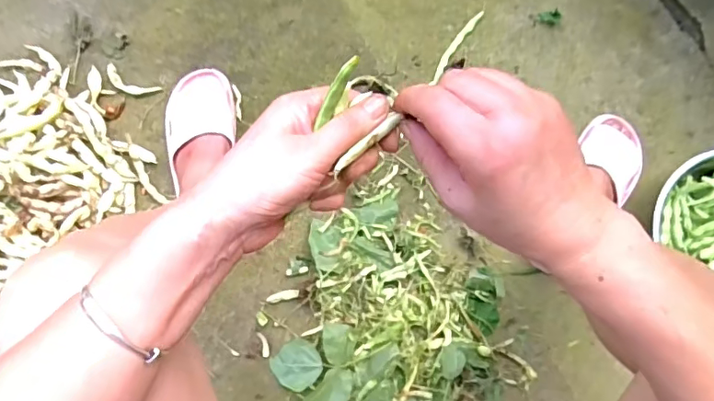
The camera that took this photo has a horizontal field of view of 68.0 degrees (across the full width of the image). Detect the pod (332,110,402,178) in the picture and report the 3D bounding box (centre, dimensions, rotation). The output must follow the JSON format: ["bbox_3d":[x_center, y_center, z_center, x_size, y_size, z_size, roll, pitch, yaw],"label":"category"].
[{"bbox_3d":[0.007,-0.034,0.318,0.051,0.010,0.006,-42,81,-19],"label":"pod"}]

